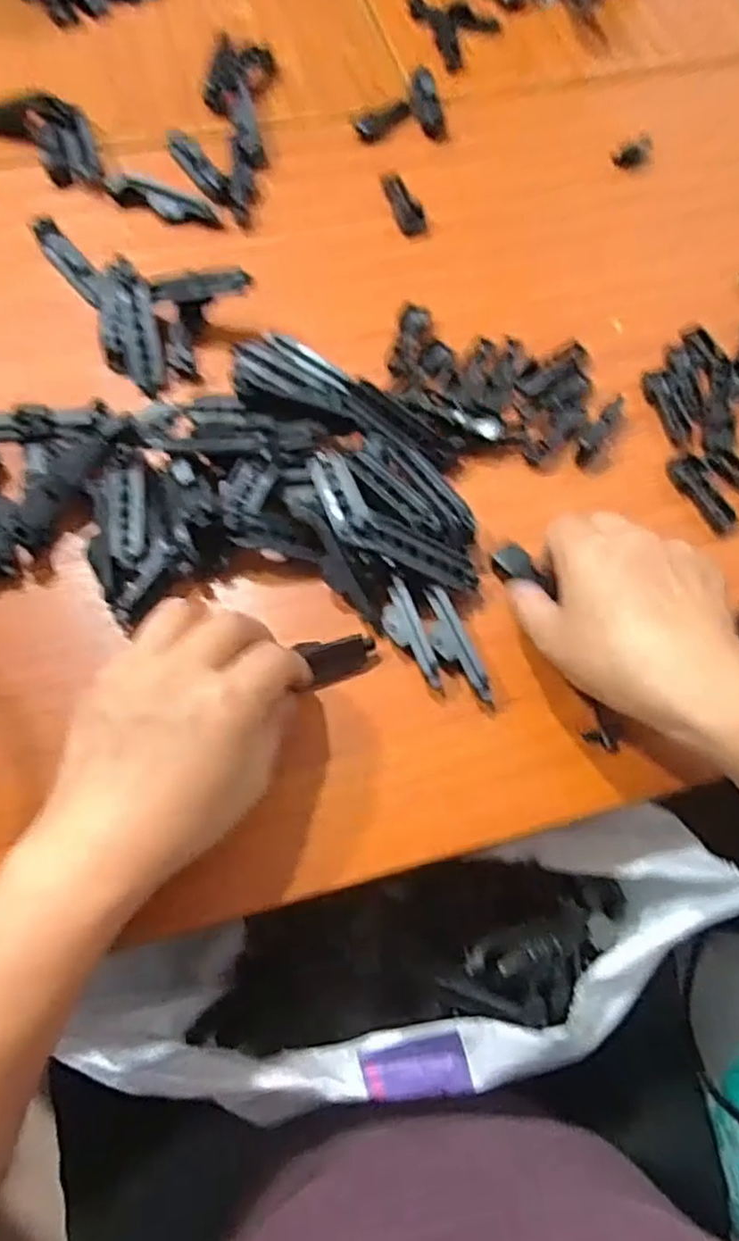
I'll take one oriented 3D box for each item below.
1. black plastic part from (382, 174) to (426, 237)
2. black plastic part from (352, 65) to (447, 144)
[{"bbox_3d":[0.022,-0.280,0.473,0.017,0.011,0.055,-12,68,-7],"label":"black plastic part"},{"bbox_3d":[0.021,-0.367,0.506,0.064,0.014,0.059,-2,67,-4],"label":"black plastic part"}]

